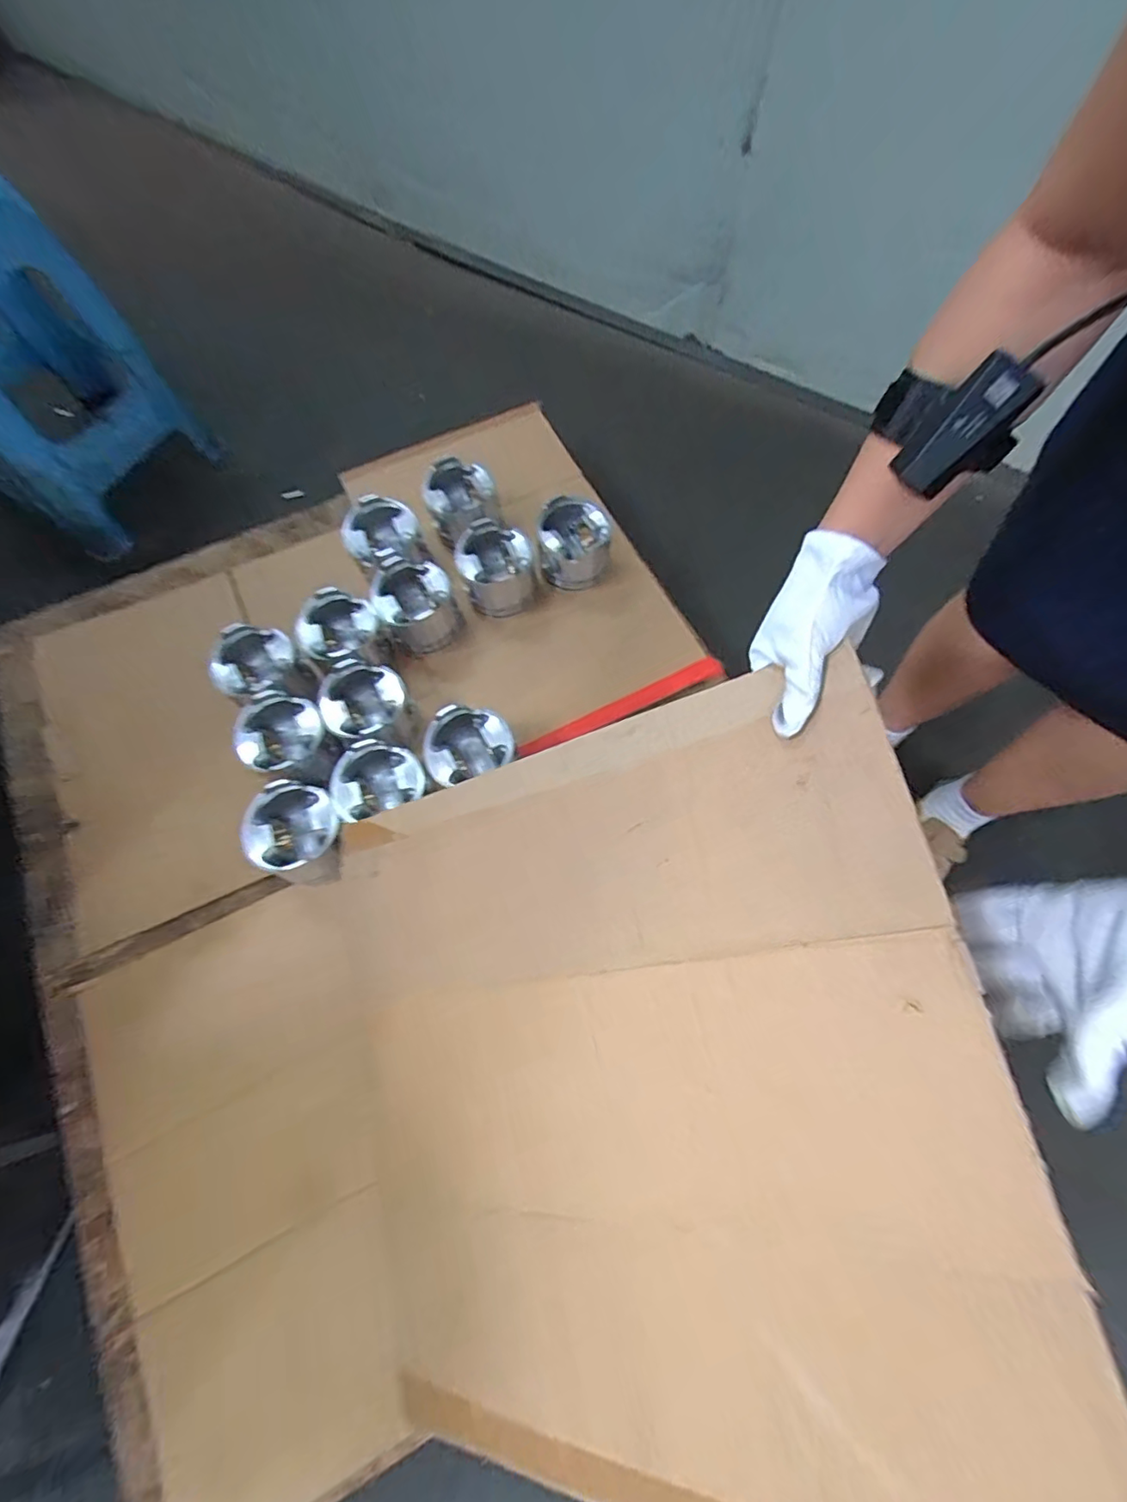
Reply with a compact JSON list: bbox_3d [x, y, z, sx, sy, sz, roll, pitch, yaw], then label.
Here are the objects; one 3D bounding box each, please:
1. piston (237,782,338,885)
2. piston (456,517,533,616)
[{"bbox_3d":[-0.333,0.107,0.727,0.113,0.097,0.110,0,68,1],"label":"piston"},{"bbox_3d":[-0.105,-0.280,0.877,0.110,0.083,0.127,-20,69,-7],"label":"piston"}]

